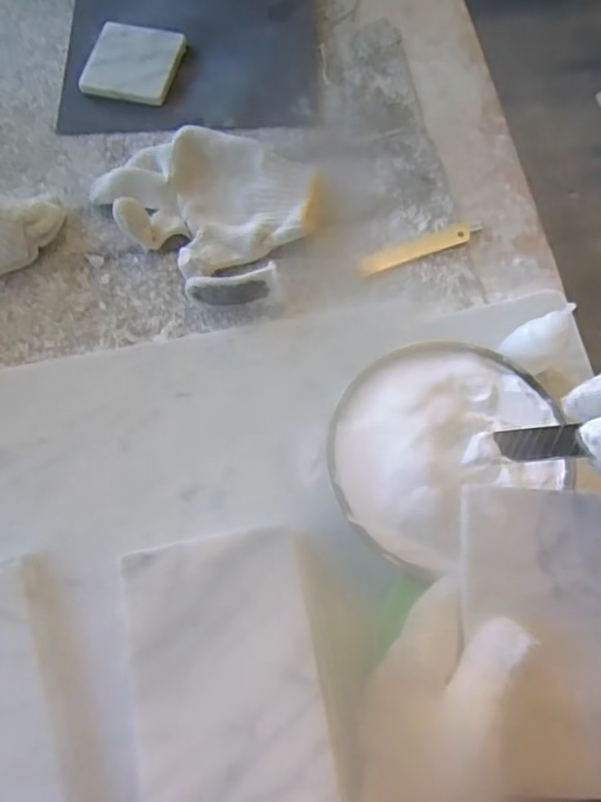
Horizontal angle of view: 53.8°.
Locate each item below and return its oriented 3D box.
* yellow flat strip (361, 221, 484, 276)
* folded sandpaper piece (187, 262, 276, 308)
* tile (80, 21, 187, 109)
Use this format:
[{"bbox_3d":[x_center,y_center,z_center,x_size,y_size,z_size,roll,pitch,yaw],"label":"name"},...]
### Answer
[{"bbox_3d":[0.096,-0.123,0.472,0.105,0.007,0.018,-22,73,-6],"label":"yellow flat strip"},{"bbox_3d":[-0.051,-0.083,0.442,0.066,0.025,0.020,-7,72,-1],"label":"folded sandpaper piece"},{"bbox_3d":[-0.146,-0.296,0.521,0.076,0.011,0.074,13,73,5],"label":"tile"}]

